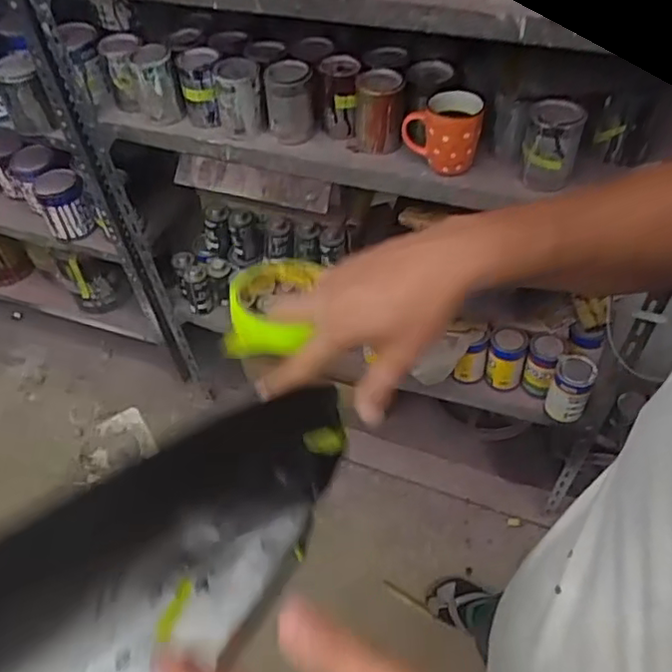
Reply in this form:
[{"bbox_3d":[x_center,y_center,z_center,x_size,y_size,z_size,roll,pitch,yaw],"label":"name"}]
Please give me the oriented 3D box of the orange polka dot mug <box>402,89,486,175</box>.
[{"bbox_3d":[0.157,-0.308,0.933,0.110,0.092,0.101,3,54,5],"label":"orange polka dot mug"}]

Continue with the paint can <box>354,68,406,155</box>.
[{"bbox_3d":[0.068,-0.355,0.982,0.073,0.108,0.077,2,54,4],"label":"paint can"}]

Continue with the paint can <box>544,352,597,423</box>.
[{"bbox_3d":[0.449,0.101,1.209,0.069,0.127,0.082,20,58,17],"label":"paint can"}]

